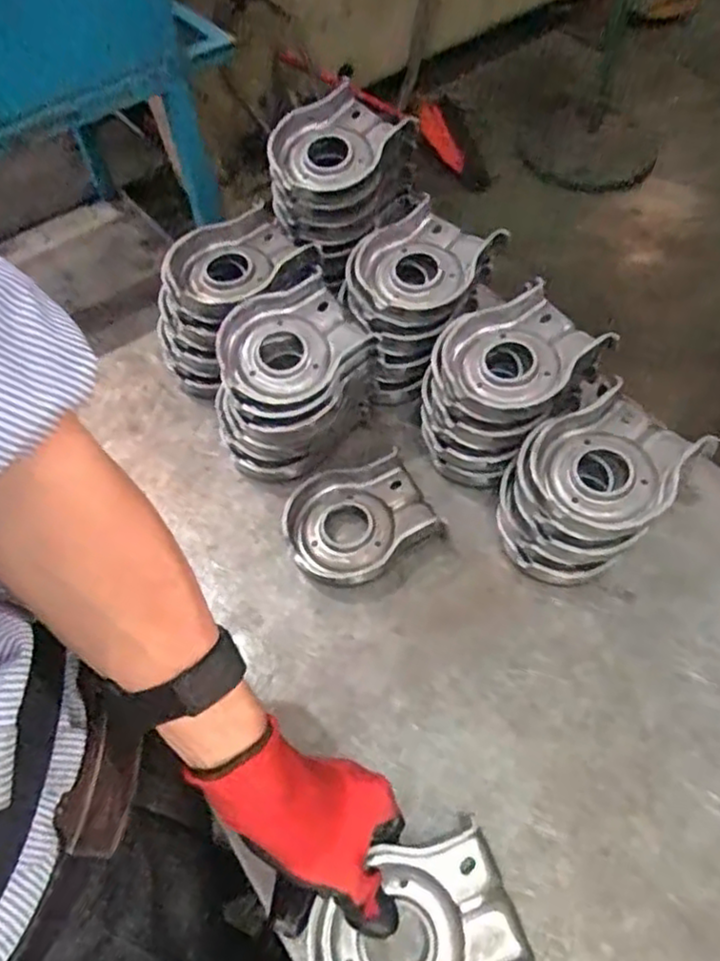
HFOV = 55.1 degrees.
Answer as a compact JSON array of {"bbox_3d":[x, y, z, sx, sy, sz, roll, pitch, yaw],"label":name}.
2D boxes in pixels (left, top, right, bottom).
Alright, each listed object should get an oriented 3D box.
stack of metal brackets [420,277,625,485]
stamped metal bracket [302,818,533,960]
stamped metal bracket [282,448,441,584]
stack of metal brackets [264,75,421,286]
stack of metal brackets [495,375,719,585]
[{"bbox_3d":[0.123,-0.081,0.592,0.113,0.101,0.137,33,63,22],"label":"stack of metal brackets"},{"bbox_3d":[0.032,0.275,0.412,0.125,0.023,0.089,-19,57,-11],"label":"stamped metal bracket"},{"bbox_3d":[-0.003,0.032,0.583,0.121,0.031,0.093,-21,57,-12],"label":"stamped metal bracket"},{"bbox_3d":[-0.019,-0.291,0.678,0.112,0.107,0.158,23,60,17],"label":"stack of metal brackets"},{"bbox_3d":[0.182,0.006,0.548,0.141,0.084,0.113,-36,62,-20],"label":"stack of metal brackets"}]

